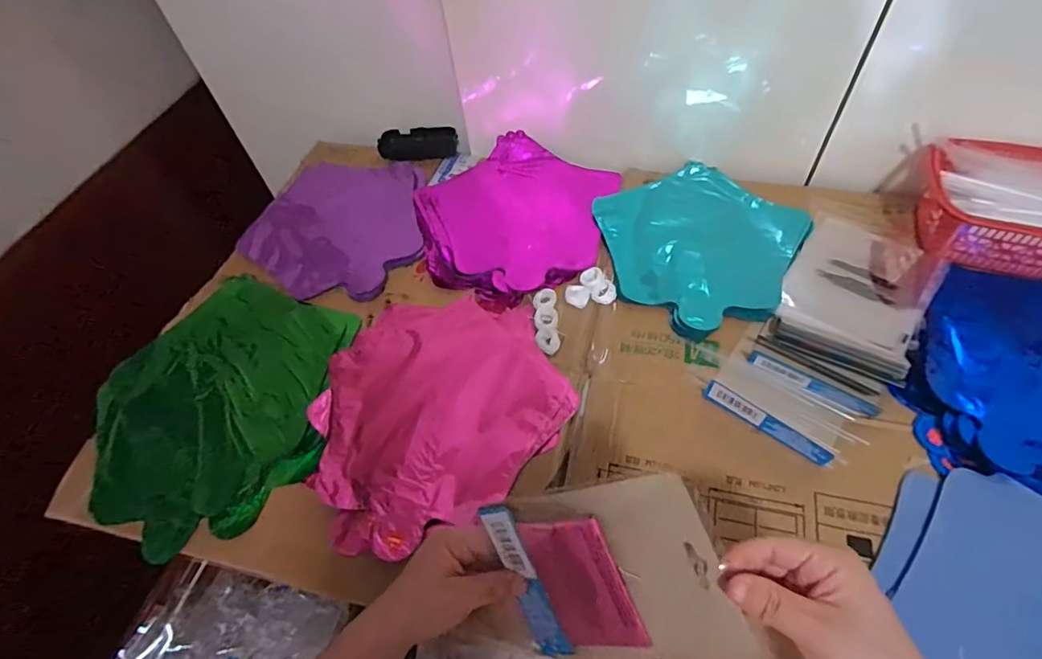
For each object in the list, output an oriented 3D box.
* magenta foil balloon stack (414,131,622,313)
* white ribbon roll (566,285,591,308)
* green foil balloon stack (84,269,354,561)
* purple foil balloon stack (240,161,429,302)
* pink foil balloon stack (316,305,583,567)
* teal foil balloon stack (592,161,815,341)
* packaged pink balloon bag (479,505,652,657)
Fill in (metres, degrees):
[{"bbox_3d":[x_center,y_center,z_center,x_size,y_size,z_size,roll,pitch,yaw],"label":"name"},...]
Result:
[{"bbox_3d":[-0.010,-0.141,0.652,0.244,0.028,0.232,-34,59,-17],"label":"magenta foil balloon stack"},{"bbox_3d":[0.061,-0.037,0.570,0.026,0.006,0.024,-2,55,4],"label":"white ribbon roll"},{"bbox_3d":[-0.296,0.072,0.529,0.241,0.023,0.262,24,61,20],"label":"green foil balloon stack"},{"bbox_3d":[-0.228,-0.131,0.660,0.216,0.014,0.221,0,56,6],"label":"purple foil balloon stack"},{"bbox_3d":[-0.083,0.065,0.510,0.237,0.012,0.232,-25,57,-12],"label":"pink foil balloon stack"},{"bbox_3d":[0.199,-0.102,0.597,0.221,0.012,0.218,-38,61,-19],"label":"teal foil balloon stack"},{"bbox_3d":[0.028,0.163,0.340,0.088,0.107,0.006,-20,6,37],"label":"packaged pink balloon bag"}]

